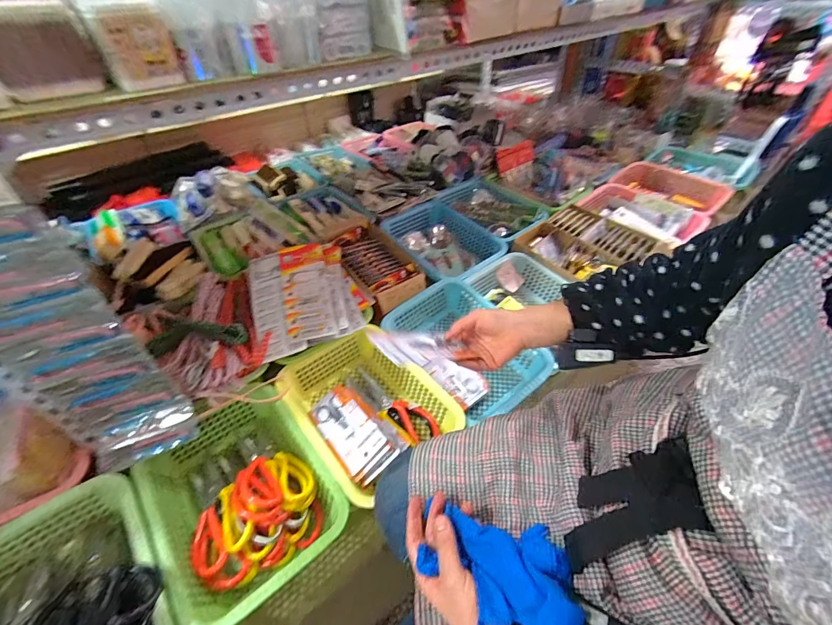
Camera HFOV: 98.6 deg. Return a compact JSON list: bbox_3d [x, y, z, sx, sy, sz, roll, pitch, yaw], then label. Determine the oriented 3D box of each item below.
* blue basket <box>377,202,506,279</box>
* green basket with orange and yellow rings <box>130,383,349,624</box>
[{"bbox_3d":[0.071,-0.182,0.946,0.226,0.076,0.293,-30,50,-27],"label":"blue basket"},{"bbox_3d":[-0.255,0.271,0.538,0.218,0.082,0.293,-32,51,-28],"label":"green basket with orange and yellow rings"}]

